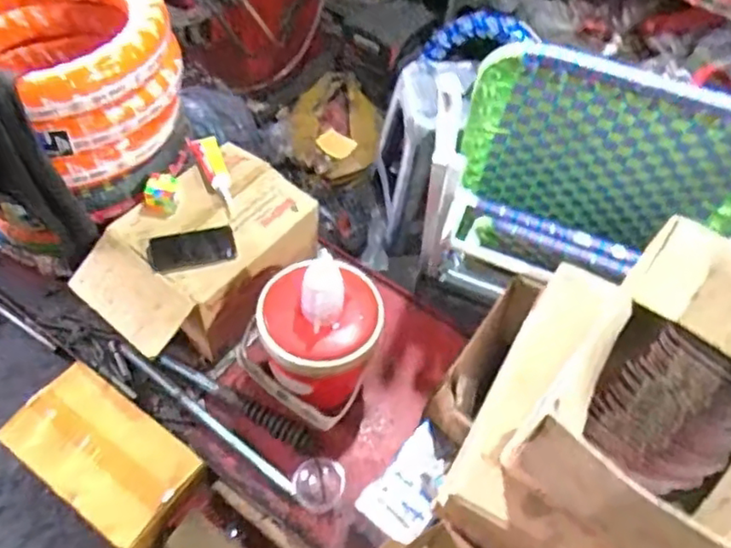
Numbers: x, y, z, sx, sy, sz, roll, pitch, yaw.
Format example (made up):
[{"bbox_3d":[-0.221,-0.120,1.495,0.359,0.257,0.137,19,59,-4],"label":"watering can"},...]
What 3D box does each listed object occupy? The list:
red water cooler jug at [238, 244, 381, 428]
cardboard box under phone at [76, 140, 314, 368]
[{"bbox_3d":[-0.105,0.128,1.243,0.265,0.293,0.252,-8,55,-11],"label":"red water cooler jug"},{"bbox_3d":[-0.342,-0.026,1.382,0.314,0.225,0.456,30,57,16],"label":"cardboard box under phone"}]

